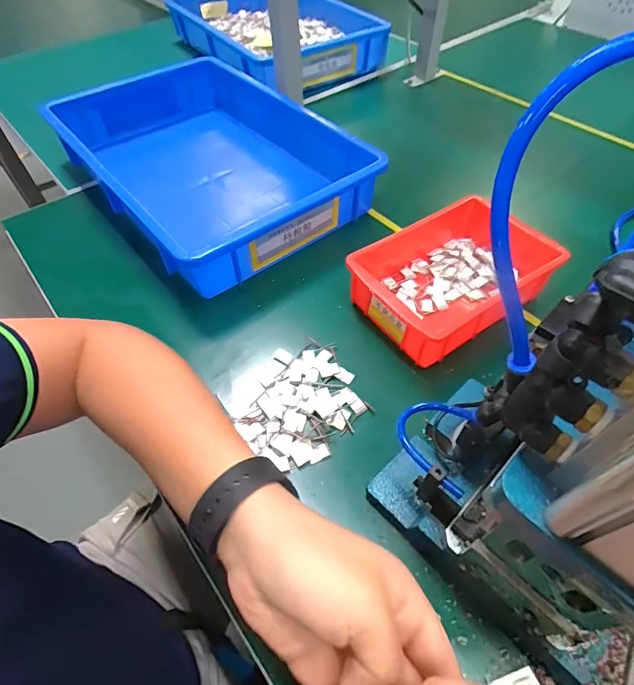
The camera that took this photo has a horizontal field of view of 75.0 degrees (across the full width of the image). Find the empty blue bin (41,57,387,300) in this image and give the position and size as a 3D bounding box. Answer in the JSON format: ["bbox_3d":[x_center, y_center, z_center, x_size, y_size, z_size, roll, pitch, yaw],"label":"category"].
[{"bbox_3d":[-0.149,-0.253,0.576,0.290,0.116,0.423,-35,60,-22],"label":"empty blue bin"}]

